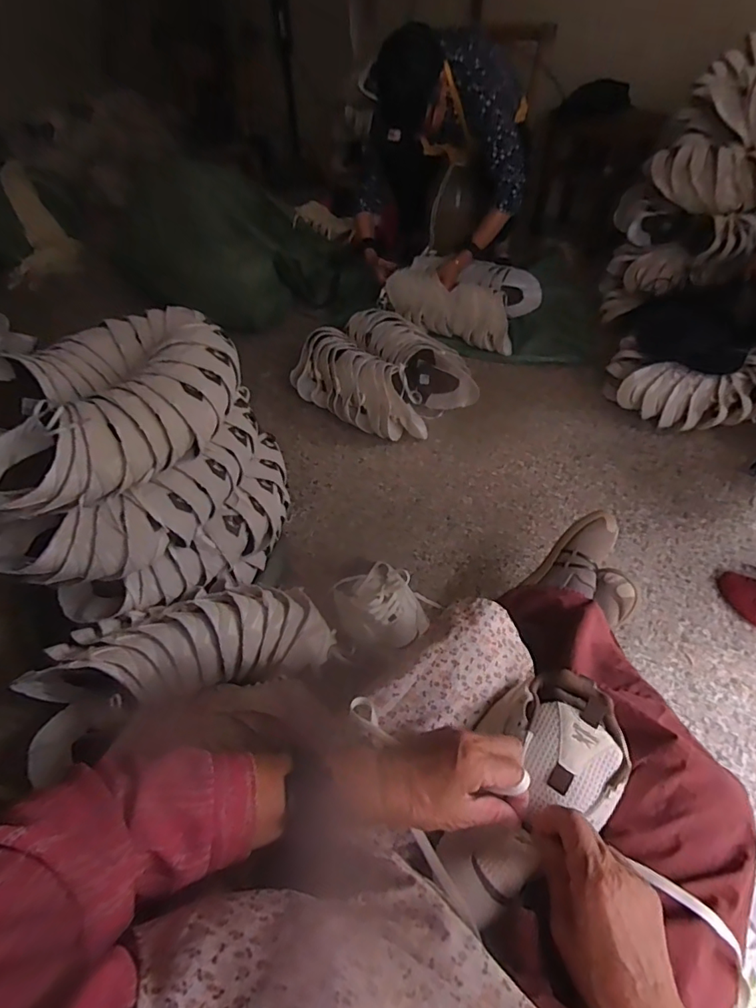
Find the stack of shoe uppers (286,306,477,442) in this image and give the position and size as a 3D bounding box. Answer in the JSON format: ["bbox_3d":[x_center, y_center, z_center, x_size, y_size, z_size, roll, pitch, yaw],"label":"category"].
[{"bbox_3d":[0.004,-0.369,1.378,0.350,0.127,0.456,-37,59,-26],"label":"stack of shoe uppers"}]

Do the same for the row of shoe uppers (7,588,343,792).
[{"bbox_3d":[-0.336,0.246,0.836,0.484,0.143,0.148,-11,51,-8],"label":"row of shoe uppers"}]

